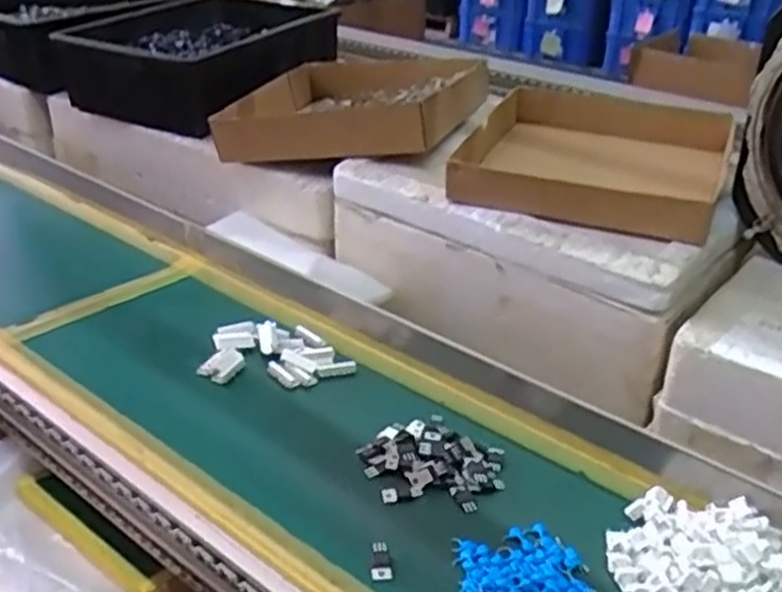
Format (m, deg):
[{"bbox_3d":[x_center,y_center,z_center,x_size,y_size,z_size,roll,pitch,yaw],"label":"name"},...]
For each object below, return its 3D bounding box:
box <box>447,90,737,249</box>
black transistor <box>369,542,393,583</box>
[{"bbox_3d":[0.174,-0.117,0.673,0.198,0.043,0.202,14,33,21],"label":"box"},{"bbox_3d":[-0.005,0.141,0.421,0.011,0.004,0.022,-1,47,-4],"label":"black transistor"}]

